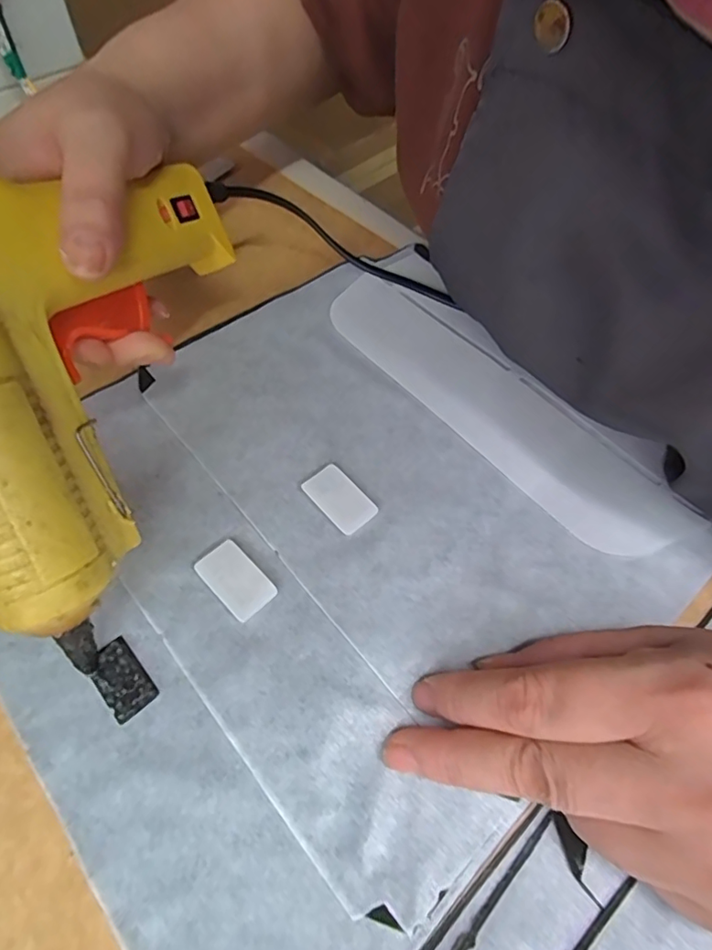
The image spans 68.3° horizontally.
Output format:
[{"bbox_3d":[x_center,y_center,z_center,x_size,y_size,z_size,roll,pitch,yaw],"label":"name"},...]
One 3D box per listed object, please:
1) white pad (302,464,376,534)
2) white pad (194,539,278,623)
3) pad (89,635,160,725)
[{"bbox_3d":[-0.007,0.010,0.232,0.019,0.004,0.033,-36,65,-22],"label":"white pad"},{"bbox_3d":[-0.049,0.042,0.213,0.033,0.004,0.019,40,64,21],"label":"white pad"},{"bbox_3d":[-0.087,0.075,0.193,0.016,0.004,0.028,-36,65,-22],"label":"pad"}]

